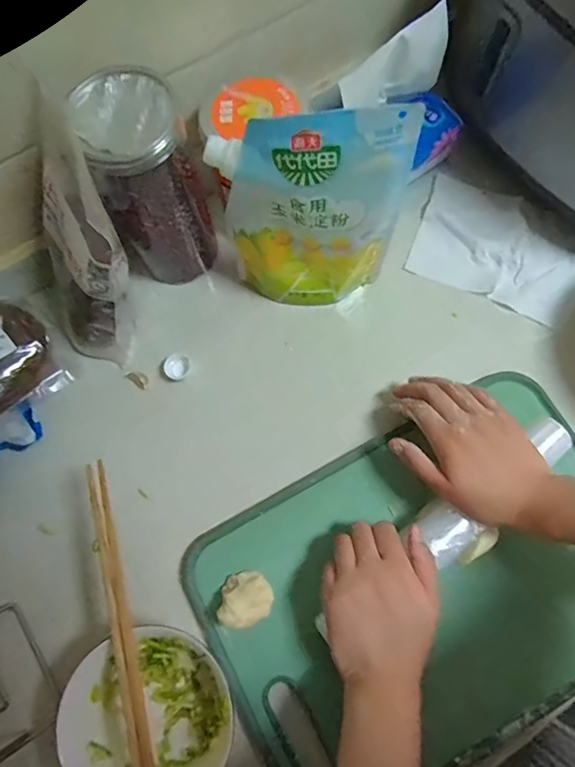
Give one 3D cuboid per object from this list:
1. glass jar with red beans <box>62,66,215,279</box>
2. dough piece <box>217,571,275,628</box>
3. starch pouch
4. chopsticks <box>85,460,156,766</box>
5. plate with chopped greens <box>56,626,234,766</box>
[{"bbox_3d":[-0.116,-0.170,0.430,0.074,0.178,0.075,0,73,1],"label":"glass jar with red beans"},{"bbox_3d":[-0.034,0.177,0.398,0.044,0.031,0.037,-15,73,-3],"label":"dough piece"},{"bbox_3d":[0.021,-0.132,0.399,0.143,0.198,0.041,1,73,2],"label":"starch pouch"},{"bbox_3d":[-0.118,0.201,0.352,0.015,0.011,0.290,-16,73,-3],"label":"chopsticks"},{"bbox_3d":[-0.106,0.253,0.367,0.107,0.049,0.120,-32,75,-8],"label":"plate with chopped greens"}]

